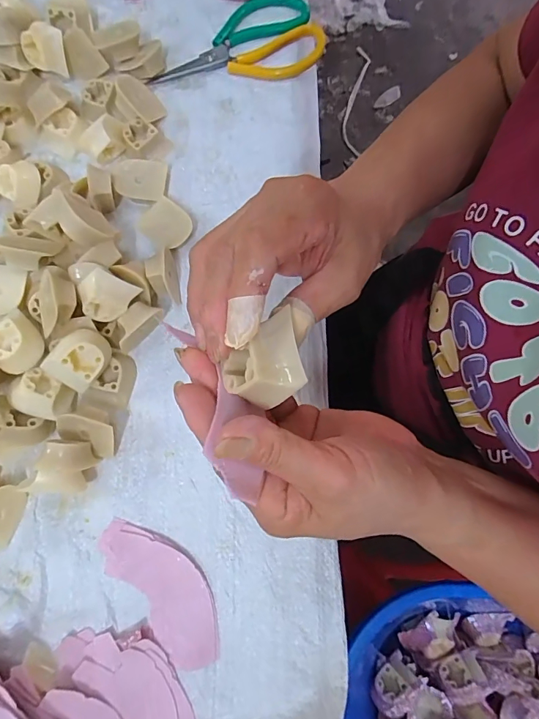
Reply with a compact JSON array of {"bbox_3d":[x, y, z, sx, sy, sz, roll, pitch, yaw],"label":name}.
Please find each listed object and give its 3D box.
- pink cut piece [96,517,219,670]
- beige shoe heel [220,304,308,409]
[{"bbox_3d":[-0.086,0.183,0.342,0.056,0.011,0.128,-42,82,-10],"label":"pink cut piece"},{"bbox_3d":[-0.005,0.001,0.203,0.037,0.024,0.041,-12,77,-2],"label":"beige shoe heel"}]

